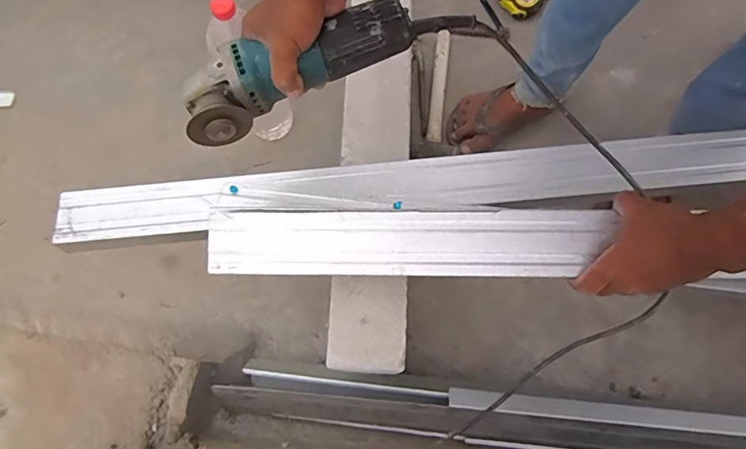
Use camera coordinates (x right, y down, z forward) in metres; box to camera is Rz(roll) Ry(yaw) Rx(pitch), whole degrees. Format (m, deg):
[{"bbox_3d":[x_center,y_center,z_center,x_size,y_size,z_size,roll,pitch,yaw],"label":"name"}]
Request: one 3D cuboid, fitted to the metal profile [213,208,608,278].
[{"bbox_3d":[0.036,0.019,0.551,0.444,0.022,0.076,0,73,2],"label":"metal profile"}]

